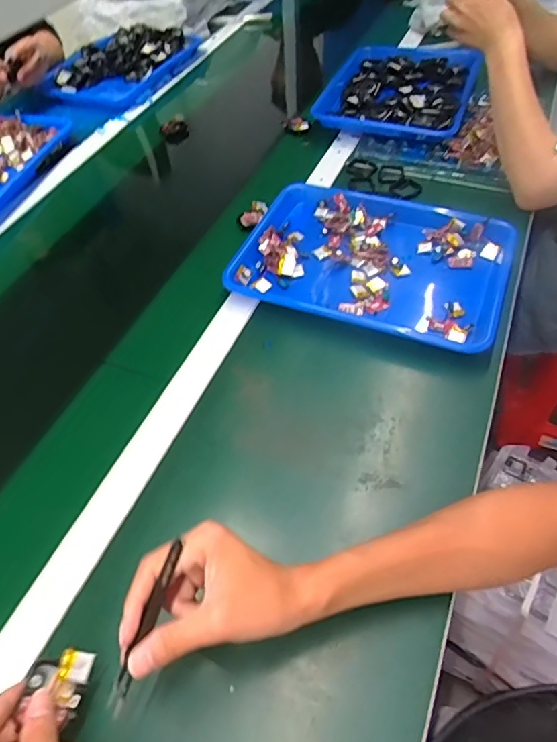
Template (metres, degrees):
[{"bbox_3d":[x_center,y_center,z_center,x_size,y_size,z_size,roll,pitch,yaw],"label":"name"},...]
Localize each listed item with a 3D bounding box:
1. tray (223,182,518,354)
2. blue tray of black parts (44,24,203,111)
[{"bbox_3d":[0.121,-0.145,0.696,0.331,0.031,0.234,16,54,18],"label":"tray"},{"bbox_3d":[-0.334,-0.657,1.144,0.233,0.045,0.322,13,53,16],"label":"blue tray of black parts"}]

